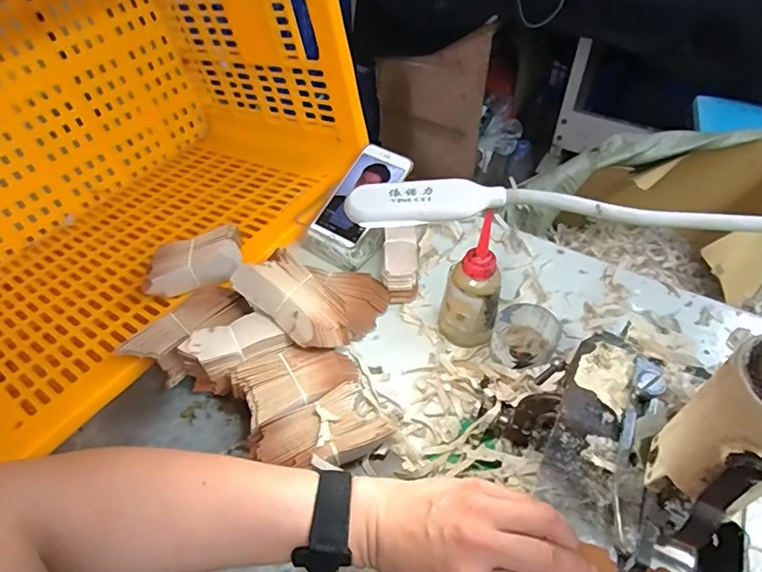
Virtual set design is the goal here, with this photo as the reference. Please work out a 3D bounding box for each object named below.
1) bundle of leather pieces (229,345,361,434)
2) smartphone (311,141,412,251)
[{"bbox_3d":[-0.086,0.104,0.523,0.120,0.052,0.073,-23,53,-16],"label":"bundle of leather pieces"},{"bbox_3d":[-0.027,-0.123,0.665,0.079,0.013,0.154,27,73,25],"label":"smartphone"}]

